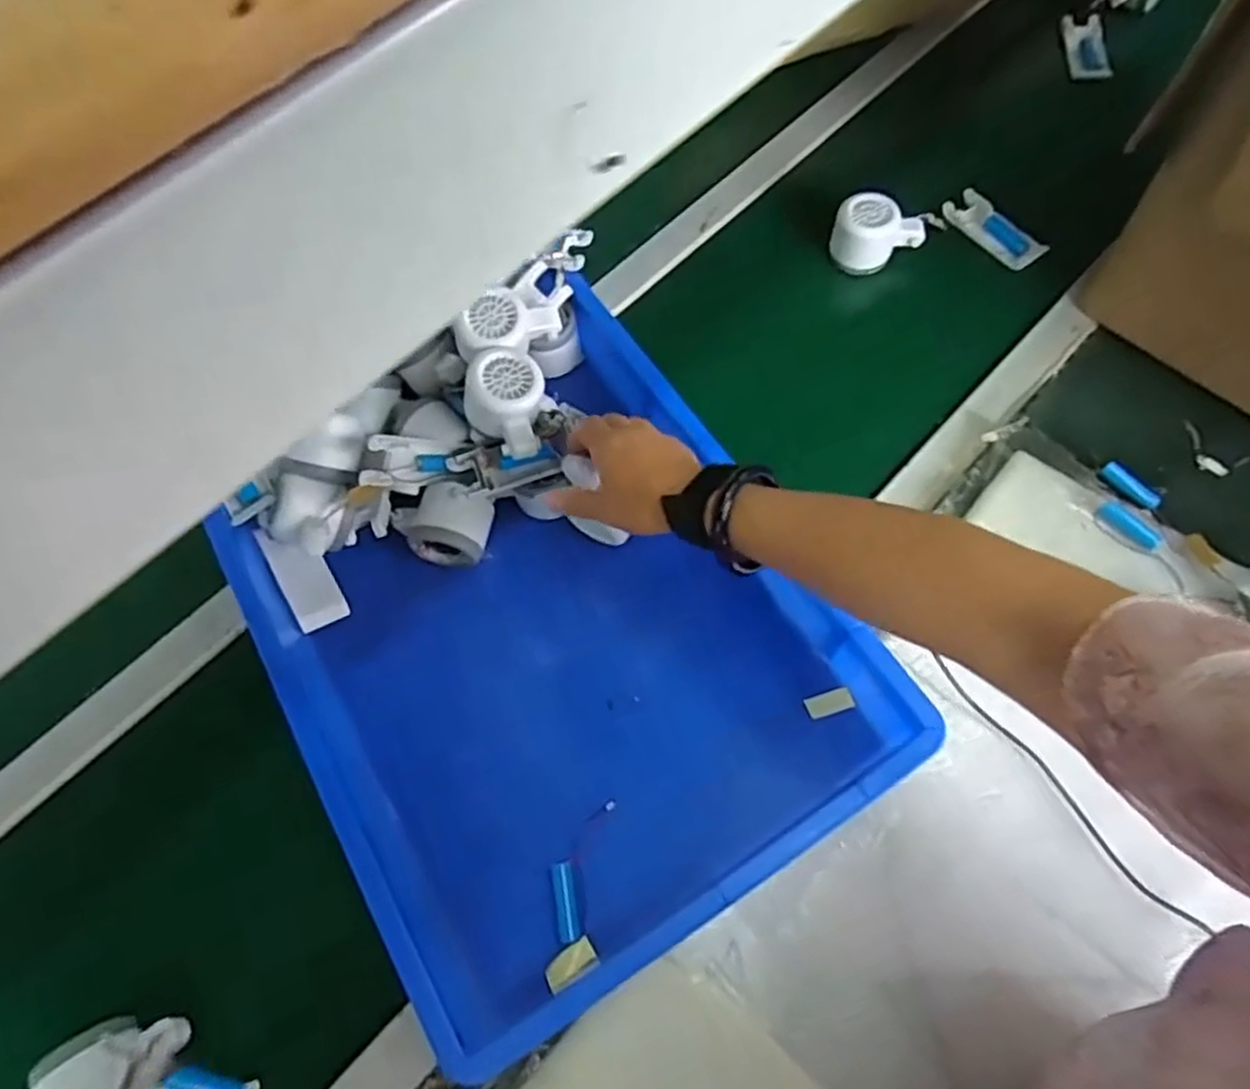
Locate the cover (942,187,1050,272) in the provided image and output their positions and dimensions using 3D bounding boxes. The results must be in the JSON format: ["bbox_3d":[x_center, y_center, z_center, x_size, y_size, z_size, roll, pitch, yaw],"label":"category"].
[{"bbox_3d":[0.368,-0.312,0.751,0.037,0.025,0.103,-36,69,-13],"label":"cover"}]

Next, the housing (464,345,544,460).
[{"bbox_3d":[-0.090,-0.104,0.586,0.062,0.059,0.080,-17,66,-5],"label":"housing"}]

